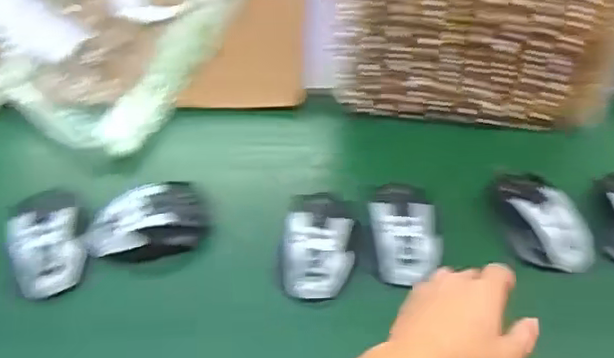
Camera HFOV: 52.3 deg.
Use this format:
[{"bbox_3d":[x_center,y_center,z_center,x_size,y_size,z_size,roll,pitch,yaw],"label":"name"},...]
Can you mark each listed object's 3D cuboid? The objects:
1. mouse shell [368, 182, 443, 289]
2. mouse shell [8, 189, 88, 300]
[{"bbox_3d":[0.095,0.044,0.615,0.064,0.031,0.117,-4,49,-3],"label":"mouse shell"},{"bbox_3d":[-0.248,0.057,0.603,0.074,0.046,0.103,-15,50,-12],"label":"mouse shell"}]

